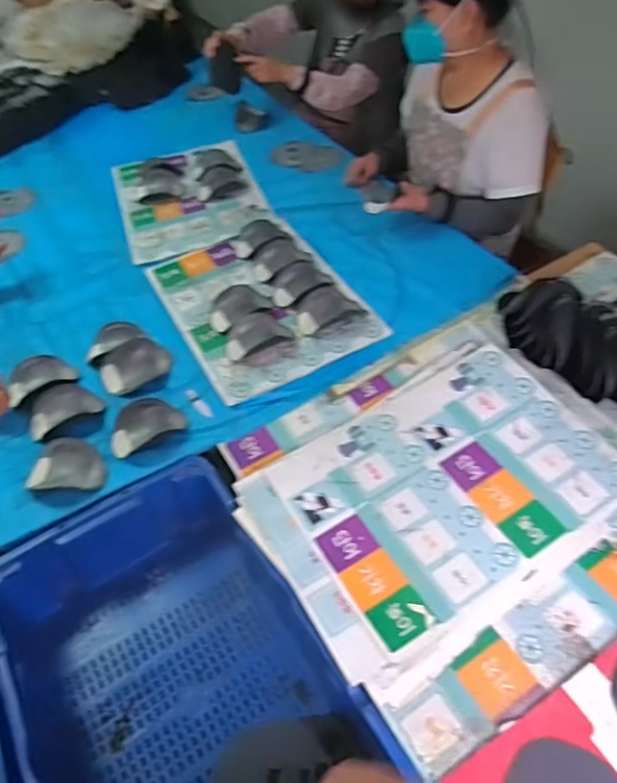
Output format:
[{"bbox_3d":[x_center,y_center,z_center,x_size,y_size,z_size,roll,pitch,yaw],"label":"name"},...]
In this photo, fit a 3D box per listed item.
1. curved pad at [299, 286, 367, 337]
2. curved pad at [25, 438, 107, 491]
[{"bbox_3d":[0.037,-0.191,1.335,0.153,0.027,0.107,-27,52,-16],"label":"curved pad"},{"bbox_3d":[-0.444,0.134,1.077,0.145,0.038,0.094,-1,49,6],"label":"curved pad"}]

